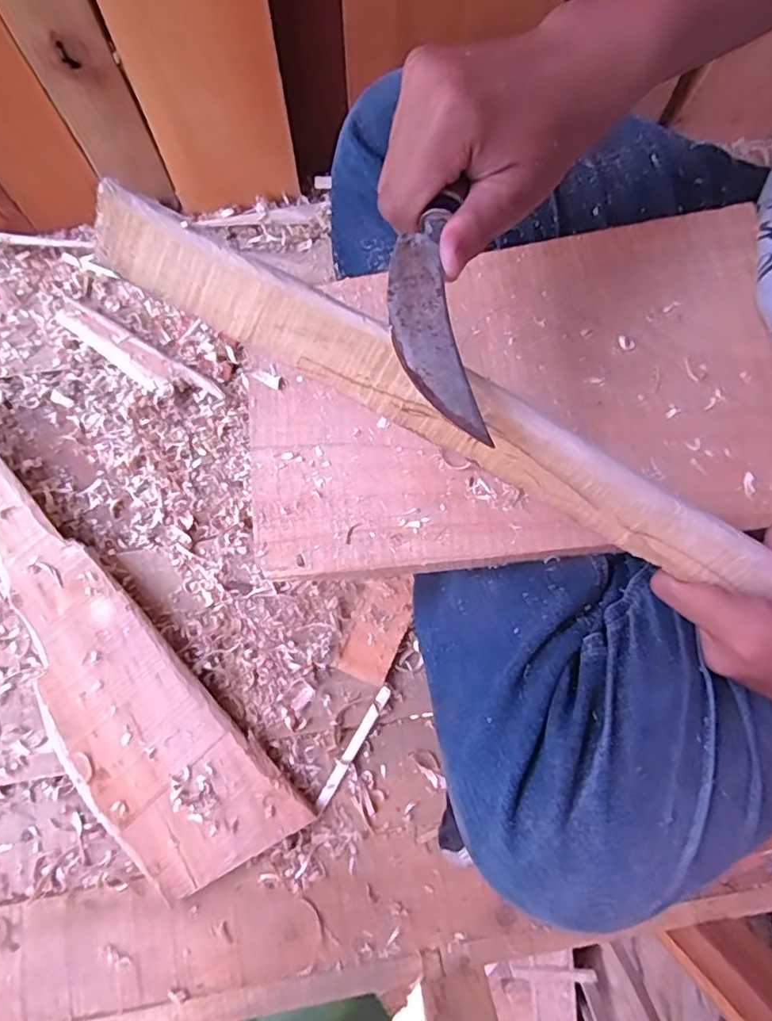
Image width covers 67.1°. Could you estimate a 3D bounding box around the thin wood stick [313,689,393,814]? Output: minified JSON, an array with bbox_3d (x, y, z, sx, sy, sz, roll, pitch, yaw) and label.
[{"bbox_3d":[-0.027,0.194,0.478,0.009,0.005,0.108,31,80,6],"label":"thin wood stick"}]

